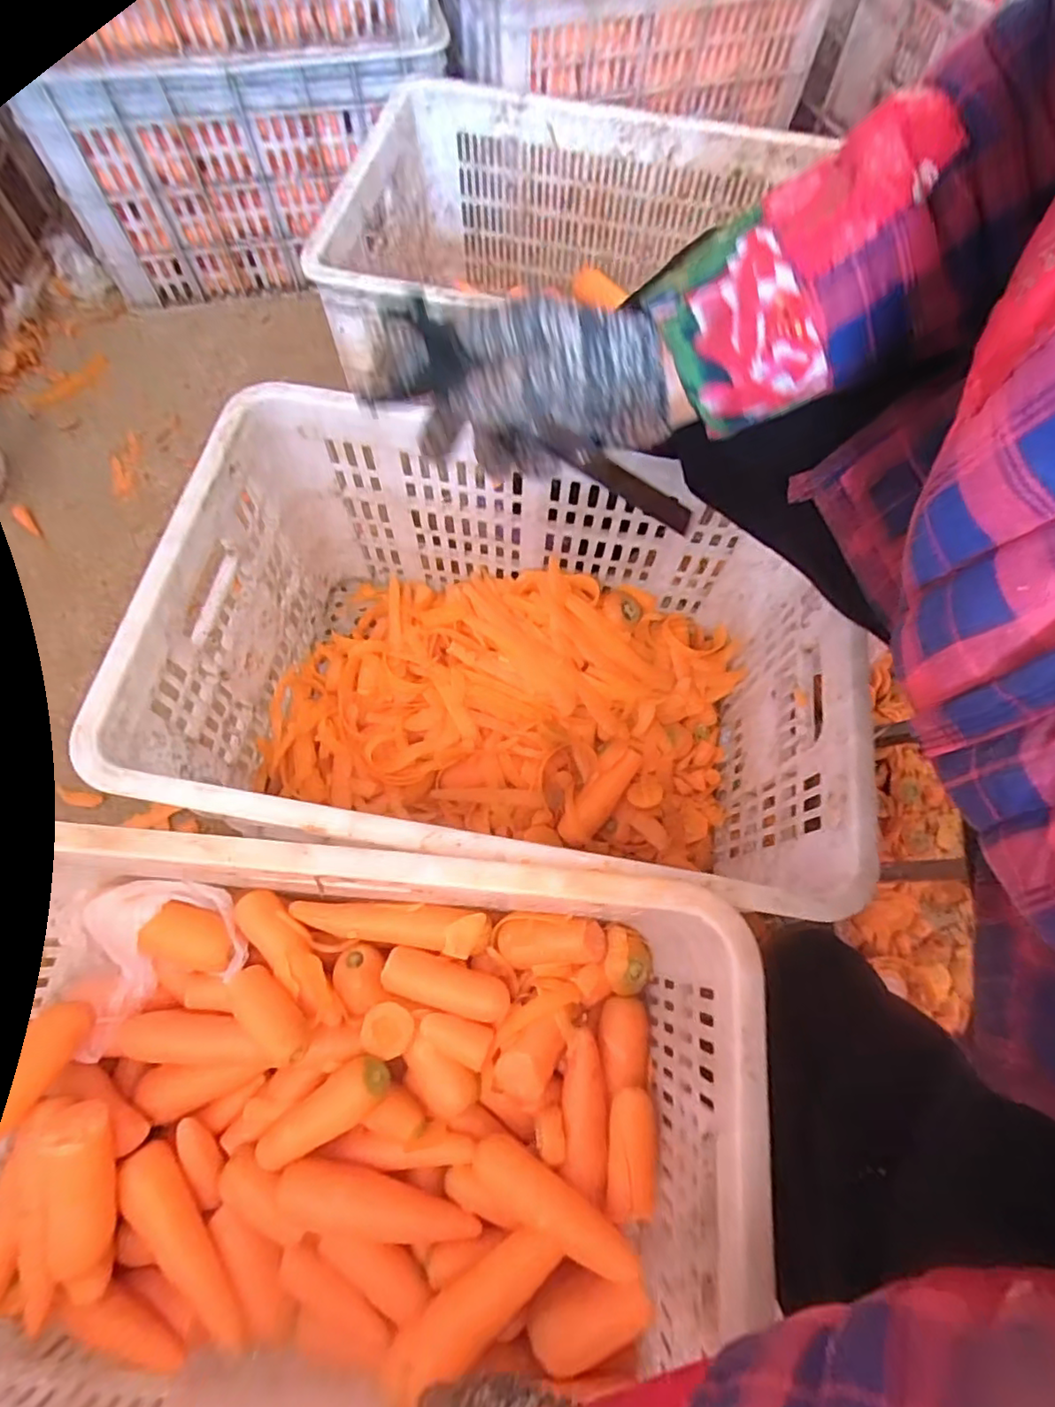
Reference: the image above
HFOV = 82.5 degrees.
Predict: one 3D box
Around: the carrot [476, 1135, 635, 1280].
[{"bbox_3d":[0.013,0.353,0.423,0.132,0.032,0.039,12,65,34],"label":"carrot"}]

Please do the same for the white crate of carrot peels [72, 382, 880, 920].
[{"bbox_3d":[-0.019,-0.020,0.552,0.502,0.264,0.340,10,68,2],"label":"white crate of carrot peels"}]

